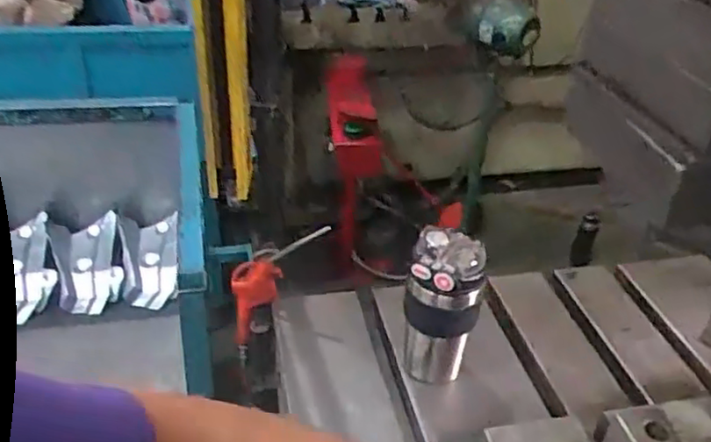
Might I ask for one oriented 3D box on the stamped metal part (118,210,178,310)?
[{"bbox_3d":[-0.425,0.081,1.340,0.115,0.031,0.198,-4,65,-6],"label":"stamped metal part"}]

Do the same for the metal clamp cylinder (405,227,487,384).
[{"bbox_3d":[0.095,0.102,0.728,0.077,0.194,0.074,11,35,9],"label":"metal clamp cylinder"}]

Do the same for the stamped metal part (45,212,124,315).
[{"bbox_3d":[-0.541,0.089,1.319,0.125,0.034,0.199,-10,71,-17],"label":"stamped metal part"}]

